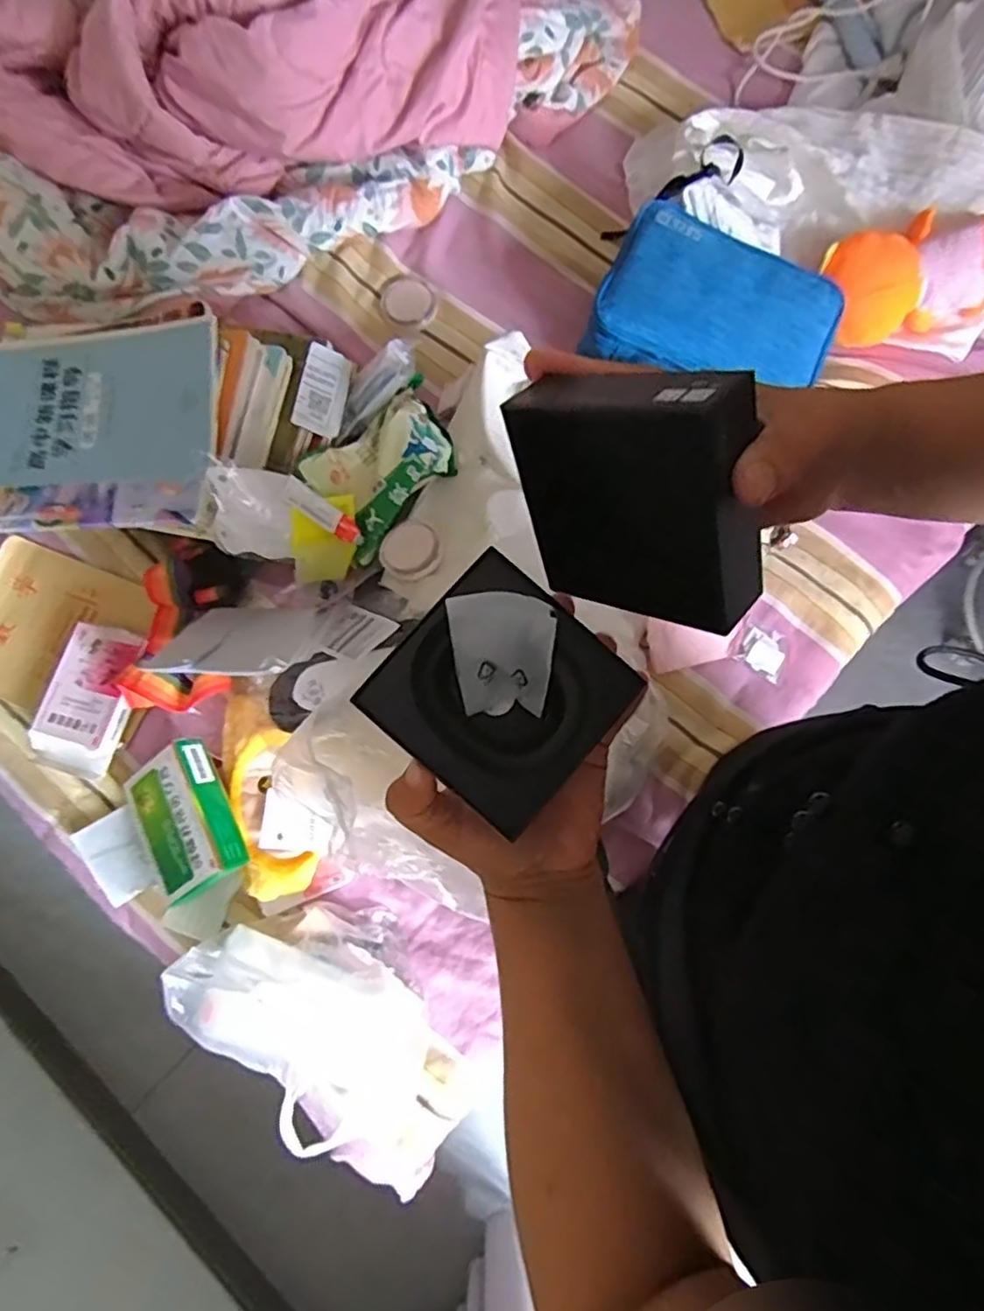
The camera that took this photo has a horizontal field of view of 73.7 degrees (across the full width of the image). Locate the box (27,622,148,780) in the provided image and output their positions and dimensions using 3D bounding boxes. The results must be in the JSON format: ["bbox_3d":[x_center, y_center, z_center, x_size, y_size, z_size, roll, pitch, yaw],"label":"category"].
[{"bbox_3d":[-0.474,0.051,0.779,0.097,0.035,0.172,17,80,4],"label":"box"}]

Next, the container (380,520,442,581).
[{"bbox_3d":[-0.091,-0.118,0.745,0.060,0.026,0.065,0,79,1],"label":"container"}]

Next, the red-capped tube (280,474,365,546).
[{"bbox_3d":[-0.189,-0.160,0.745,0.106,0.014,0.030,35,79,-34],"label":"red-capped tube"}]

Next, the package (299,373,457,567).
[{"bbox_3d":[-0.124,-0.216,0.767,0.187,0.047,0.124,-39,101,5],"label":"package"}]

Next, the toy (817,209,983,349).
[{"bbox_3d":[0.506,-0.462,0.807,0.189,0.093,0.120,-19,79,-2],"label":"toy"}]

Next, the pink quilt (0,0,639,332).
[{"bbox_3d":[-0.254,-0.750,0.847,0.925,0.190,0.415,-29,80,-4],"label":"pink quilt"}]

